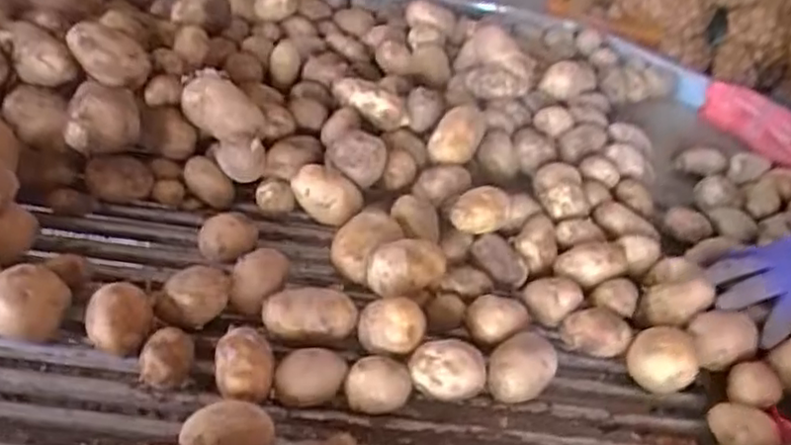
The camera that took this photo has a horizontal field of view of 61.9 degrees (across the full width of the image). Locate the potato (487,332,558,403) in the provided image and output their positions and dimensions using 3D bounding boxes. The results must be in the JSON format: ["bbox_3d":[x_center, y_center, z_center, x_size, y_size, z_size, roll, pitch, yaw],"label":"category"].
[{"bbox_3d":[0.113,0.134,0.594,0.052,0.044,0.067,26,44,20],"label":"potato"}]

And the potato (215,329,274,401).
[{"bbox_3d":[-0.125,0.125,0.547,0.045,0.042,0.065,-5,42,-15],"label":"potato"}]

